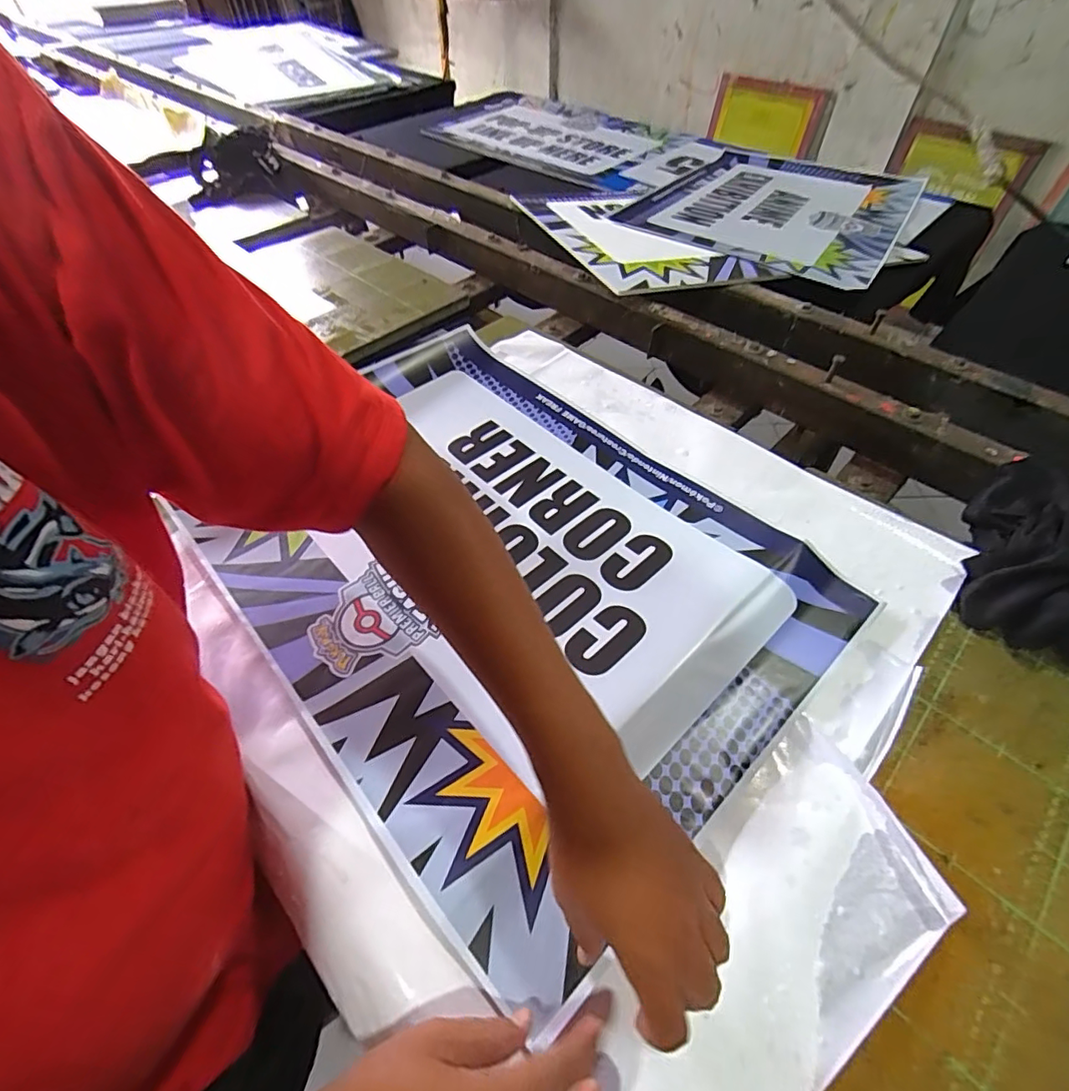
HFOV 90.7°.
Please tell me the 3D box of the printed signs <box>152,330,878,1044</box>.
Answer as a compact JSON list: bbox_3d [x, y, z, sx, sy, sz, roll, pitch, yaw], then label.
[{"bbox_3d":[-0.048,-0.002,0.517,0.434,0.015,0.584,-36,59,-24],"label":"printed signs"}]

